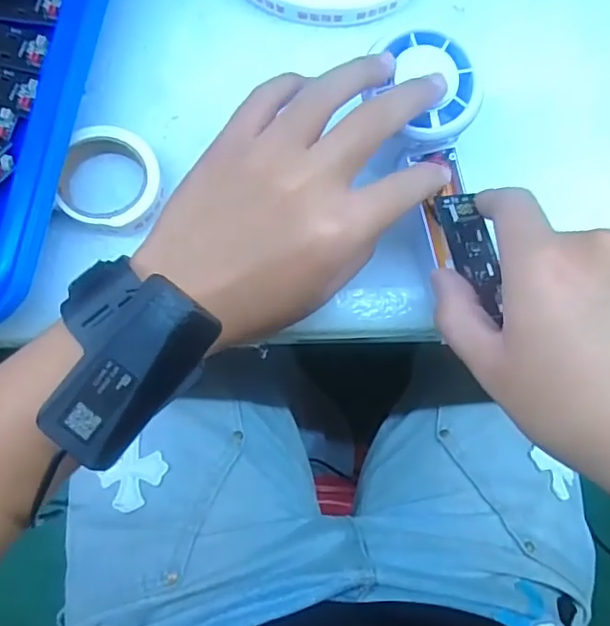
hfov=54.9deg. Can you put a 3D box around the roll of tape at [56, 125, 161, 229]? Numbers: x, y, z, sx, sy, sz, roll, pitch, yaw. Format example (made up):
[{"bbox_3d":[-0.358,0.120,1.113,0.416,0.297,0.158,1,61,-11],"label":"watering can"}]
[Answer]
[{"bbox_3d":[-0.104,-0.072,0.311,0.053,0.014,0.056,0,78,-1],"label":"roll of tape"}]

